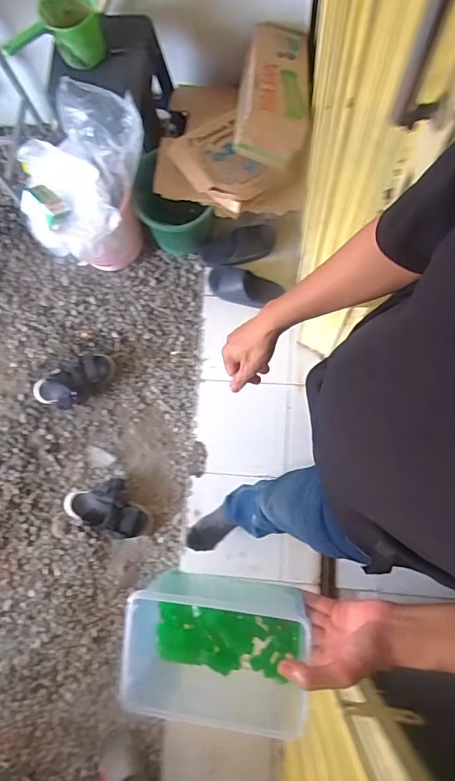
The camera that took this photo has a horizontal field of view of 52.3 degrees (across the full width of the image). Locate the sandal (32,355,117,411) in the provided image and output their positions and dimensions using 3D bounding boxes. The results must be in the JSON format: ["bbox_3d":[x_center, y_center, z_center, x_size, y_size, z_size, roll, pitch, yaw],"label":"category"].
[{"bbox_3d":[-0.498,-0.036,1.488,0.274,0.083,0.137,-25,77,-5],"label":"sandal"}]

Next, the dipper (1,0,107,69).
[{"bbox_3d":[-0.448,-0.929,1.201,0.261,0.155,0.197,-24,78,0],"label":"dipper"}]

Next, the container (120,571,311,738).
[{"bbox_3d":[-0.011,0.290,0.527,0.203,0.113,0.135,2,78,1],"label":"container"}]

